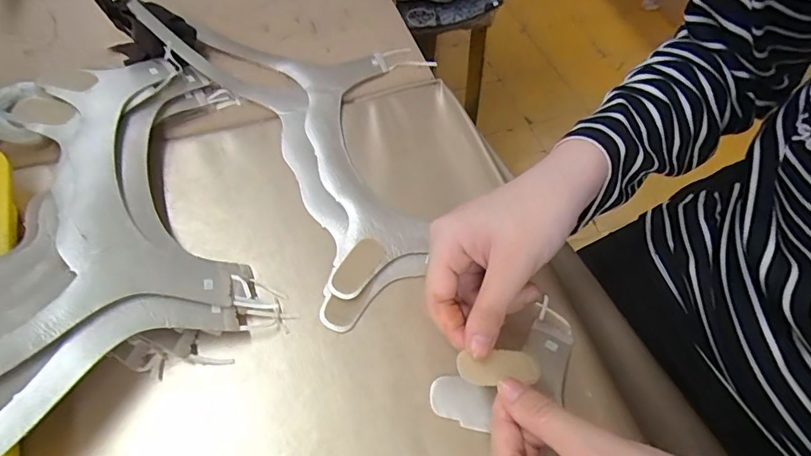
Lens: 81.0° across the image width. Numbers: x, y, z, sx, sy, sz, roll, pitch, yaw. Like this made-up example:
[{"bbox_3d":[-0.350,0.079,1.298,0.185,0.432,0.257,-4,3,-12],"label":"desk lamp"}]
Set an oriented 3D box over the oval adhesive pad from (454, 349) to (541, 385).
[{"bbox_3d":[0.051,0.076,0.261,0.045,0.004,0.018,-3,58,-13],"label":"oval adhesive pad"}]

